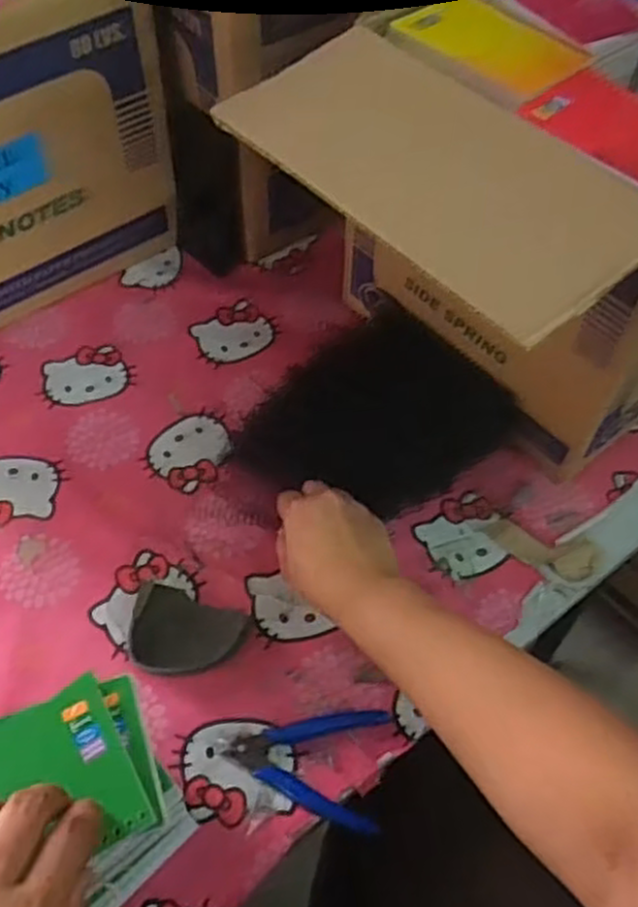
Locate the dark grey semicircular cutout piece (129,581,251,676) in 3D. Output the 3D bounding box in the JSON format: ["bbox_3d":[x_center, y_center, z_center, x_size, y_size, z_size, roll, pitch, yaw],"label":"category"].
[{"bbox_3d":[-0.106,0.142,0.597,0.085,0.025,0.062,20,57,11],"label":"dark grey semicircular cutout piece"}]

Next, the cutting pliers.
[{"bbox_3d":[-0.008,0.217,0.558,0.113,0.010,0.082,12,56,6],"label":"cutting pliers"}]

